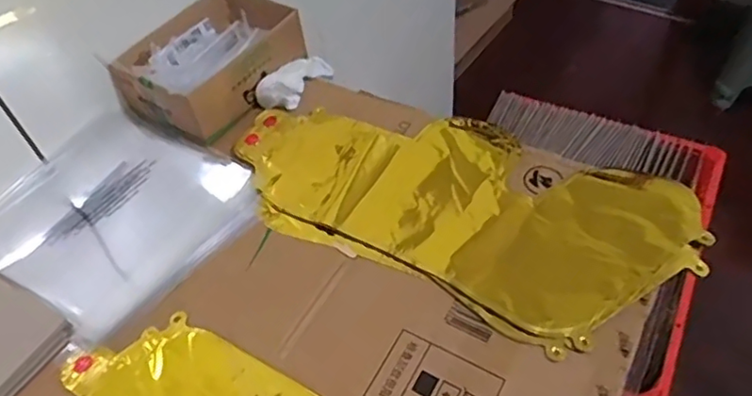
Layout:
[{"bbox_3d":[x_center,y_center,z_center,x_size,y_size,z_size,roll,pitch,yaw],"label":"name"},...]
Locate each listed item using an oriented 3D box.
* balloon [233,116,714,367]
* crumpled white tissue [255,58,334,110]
[{"bbox_3d":[0.068,-0.007,0.573,0.424,0.014,0.204,23,56,21],"label":"balloon"},{"bbox_3d":[-0.091,-0.139,0.700,0.039,0.033,0.107,24,43,21],"label":"crumpled white tissue"}]

